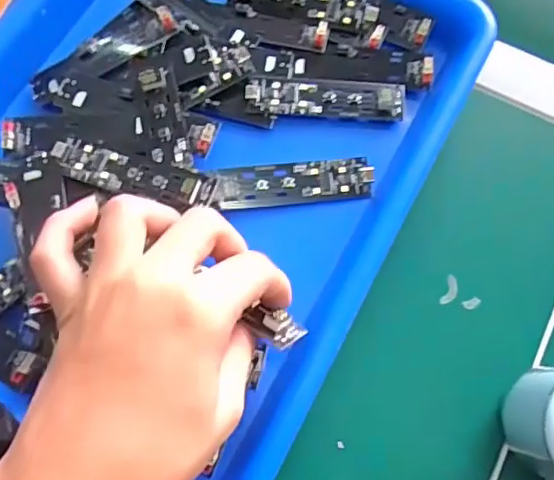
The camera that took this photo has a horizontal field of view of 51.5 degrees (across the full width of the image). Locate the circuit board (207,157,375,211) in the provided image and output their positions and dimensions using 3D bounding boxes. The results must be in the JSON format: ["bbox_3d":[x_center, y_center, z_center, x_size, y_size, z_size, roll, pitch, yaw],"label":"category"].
[{"bbox_3d":[0.010,-0.033,0.320,0.086,0.009,0.023,-6,71,-4],"label":"circuit board"}]

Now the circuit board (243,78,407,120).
[{"bbox_3d":[0.029,-0.084,0.337,0.092,0.004,0.025,5,70,0],"label":"circuit board"}]

